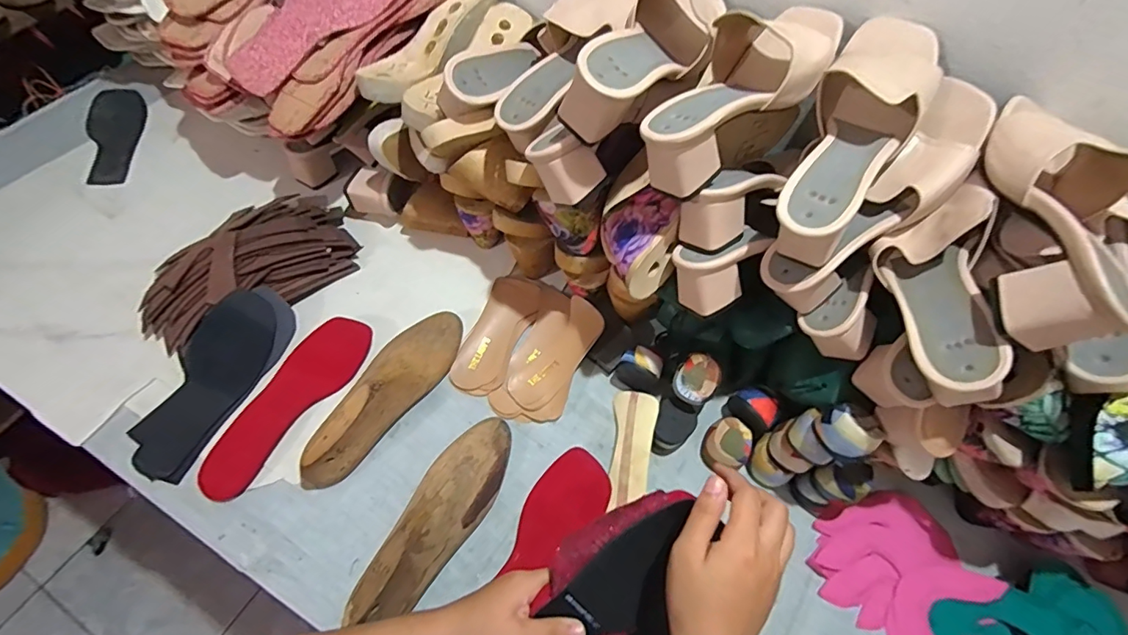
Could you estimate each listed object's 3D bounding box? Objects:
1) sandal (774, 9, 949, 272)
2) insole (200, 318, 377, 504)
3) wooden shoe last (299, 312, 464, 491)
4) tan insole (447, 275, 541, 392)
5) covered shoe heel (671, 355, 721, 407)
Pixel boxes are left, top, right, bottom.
[{"bbox_3d":[0.249,-0.161,0.427,0.083,0.092,0.240,27,77,10],"label":"sandal"},{"bbox_3d":[-0.320,0.094,0.572,0.074,0.010,0.230,34,64,5],"label":"insole"},{"bbox_3d":[-0.209,0.078,0.559,0.072,0.075,0.237,32,66,12],"label":"wooden shoe last"},{"bbox_3d":[-0.086,0.019,0.642,0.062,0.013,0.163,21,64,7],"label":"tan insole"},{"bbox_3d":[0.152,0.072,0.575,0.051,0.019,0.059,38,94,25],"label":"covered shoe heel"}]

